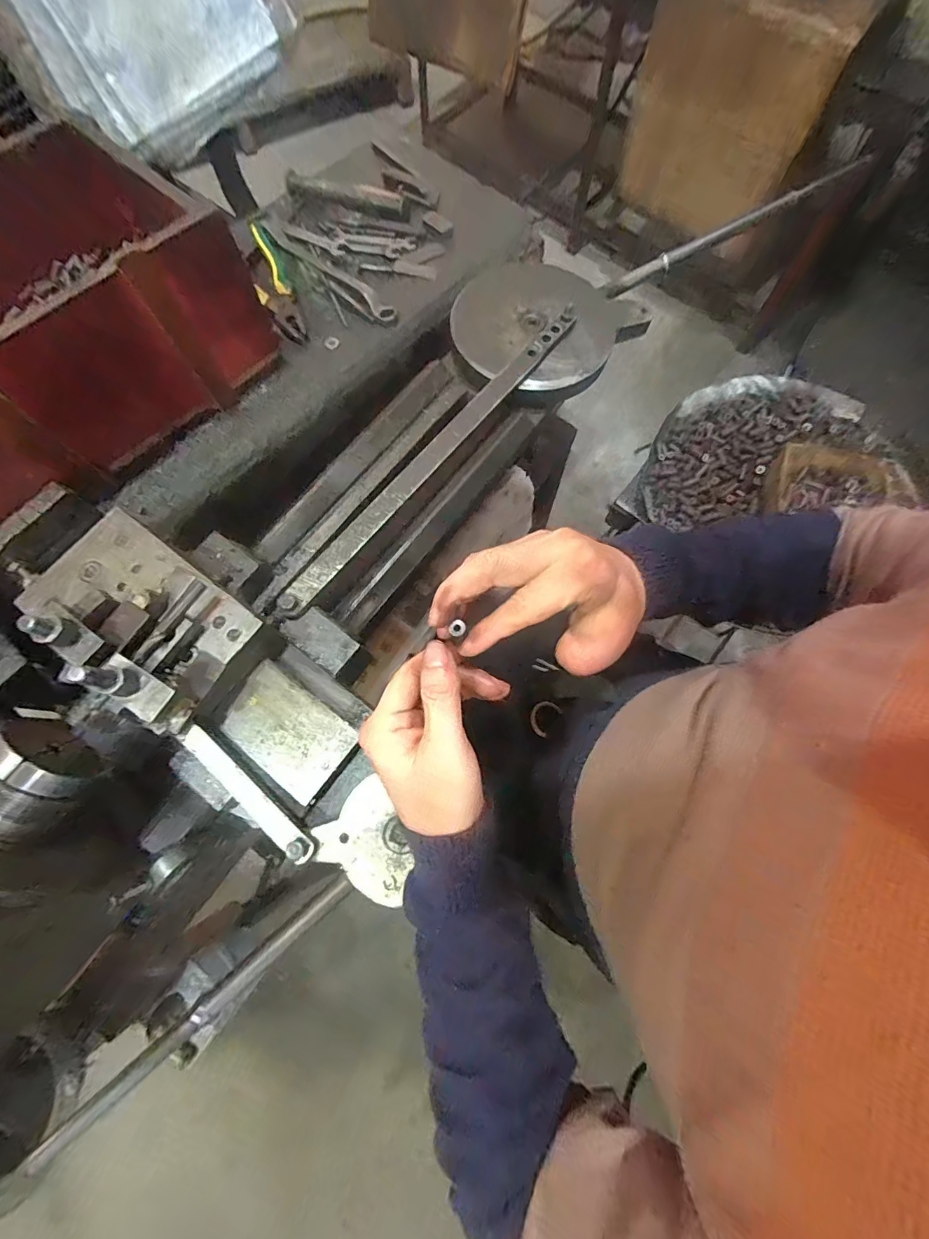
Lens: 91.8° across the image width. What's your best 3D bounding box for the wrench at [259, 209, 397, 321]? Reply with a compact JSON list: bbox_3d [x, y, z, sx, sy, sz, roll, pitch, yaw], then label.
[{"bbox_3d":[-0.181,-0.460,0.587,0.029,0.020,0.255,-42,77,-11],"label":"wrench"}]

